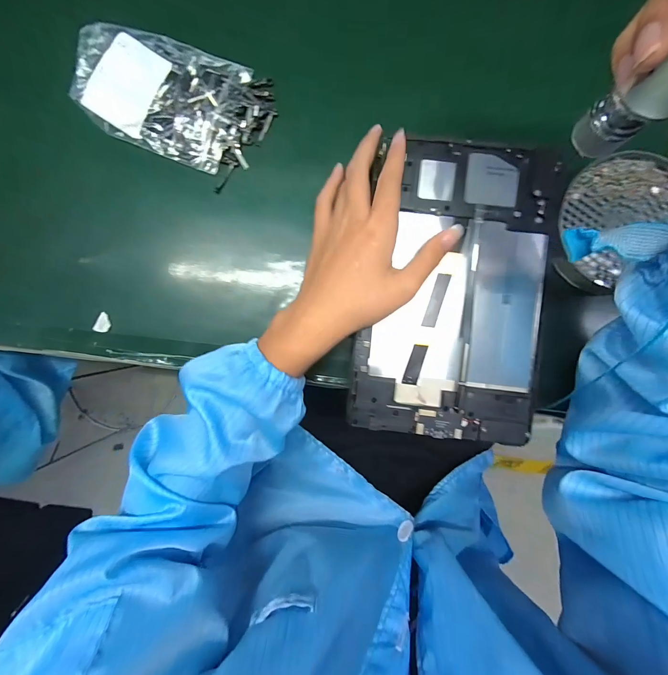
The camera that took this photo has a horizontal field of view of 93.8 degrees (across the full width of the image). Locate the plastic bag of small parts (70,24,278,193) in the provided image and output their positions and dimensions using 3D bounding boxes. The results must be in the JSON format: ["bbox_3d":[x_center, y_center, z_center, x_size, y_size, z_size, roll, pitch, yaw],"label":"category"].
[{"bbox_3d":[-0.138,-0.210,0.272,0.154,0.021,0.102,28,91,0],"label":"plastic bag of small parts"}]

